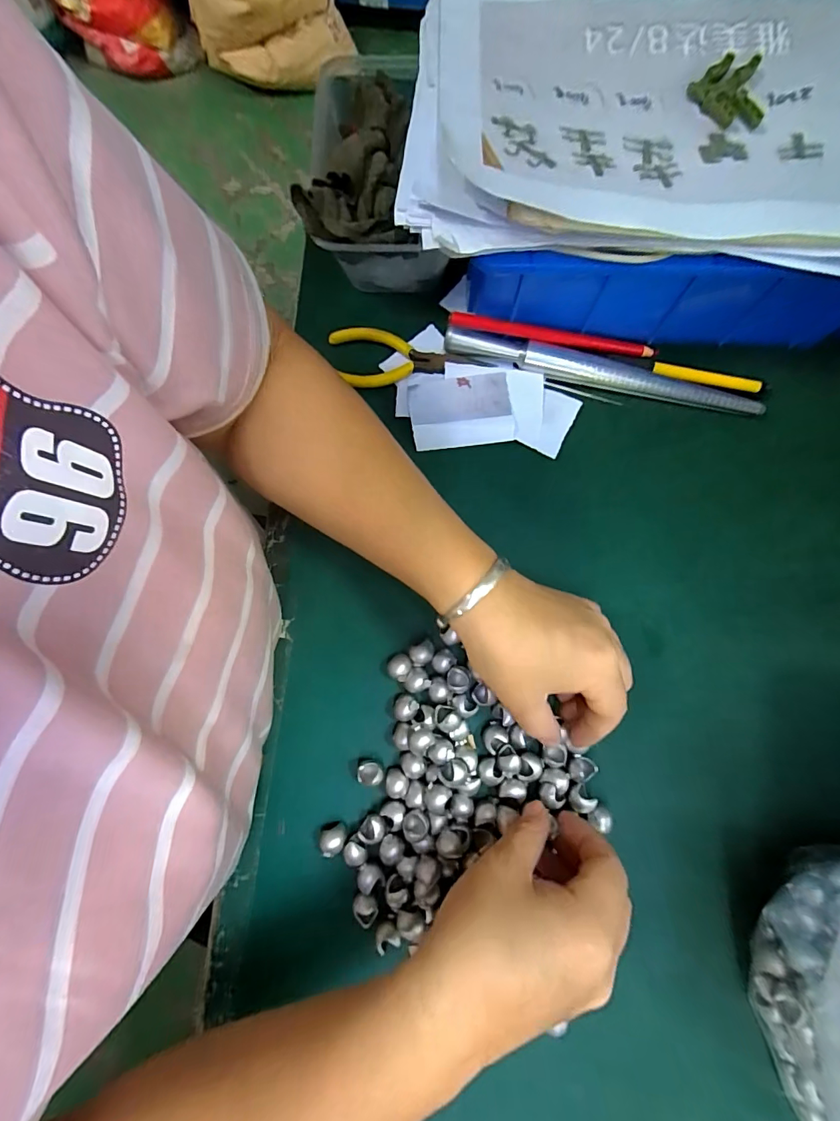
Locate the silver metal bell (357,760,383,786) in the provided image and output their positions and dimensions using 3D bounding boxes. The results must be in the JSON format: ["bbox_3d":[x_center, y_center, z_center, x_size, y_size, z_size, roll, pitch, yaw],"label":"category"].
[{"bbox_3d":[-0.033,0.138,0.293,0.018,0.012,0.016,-30,81,-6],"label":"silver metal bell"}]

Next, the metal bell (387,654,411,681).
[{"bbox_3d":[-0.014,0.072,0.306,0.015,0.013,0.016,0,79,-1],"label":"metal bell"}]

